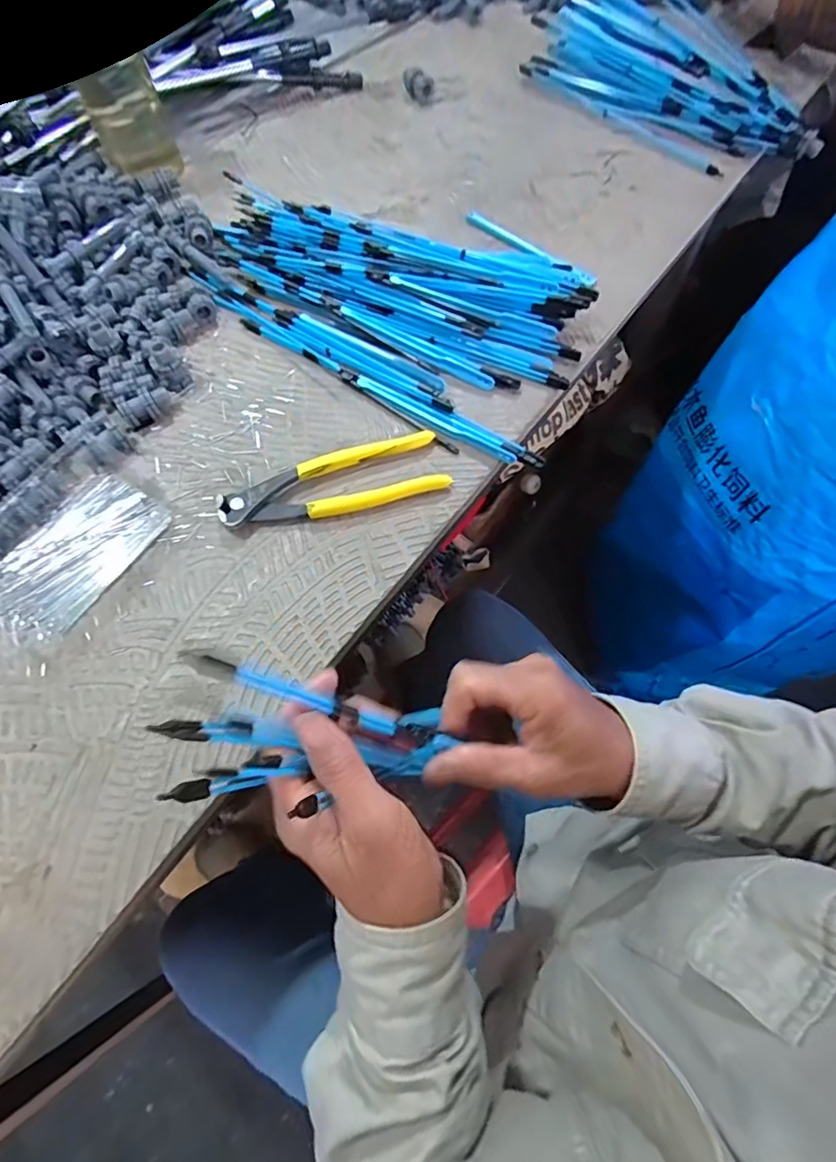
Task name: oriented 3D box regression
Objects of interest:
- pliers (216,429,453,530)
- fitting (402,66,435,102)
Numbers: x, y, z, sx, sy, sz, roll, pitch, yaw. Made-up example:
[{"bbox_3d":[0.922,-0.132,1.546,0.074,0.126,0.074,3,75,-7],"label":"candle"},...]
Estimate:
[{"bbox_3d":[-0.062,-0.071,0.399,0.167,0.016,0.048,-19,69,-7],"label":"pliers"},{"bbox_3d":[0.001,-0.547,0.589,0.033,0.025,0.030,-4,68,-1],"label":"fitting"}]

